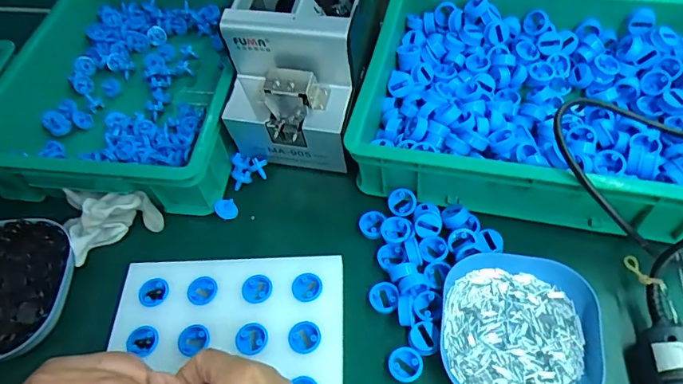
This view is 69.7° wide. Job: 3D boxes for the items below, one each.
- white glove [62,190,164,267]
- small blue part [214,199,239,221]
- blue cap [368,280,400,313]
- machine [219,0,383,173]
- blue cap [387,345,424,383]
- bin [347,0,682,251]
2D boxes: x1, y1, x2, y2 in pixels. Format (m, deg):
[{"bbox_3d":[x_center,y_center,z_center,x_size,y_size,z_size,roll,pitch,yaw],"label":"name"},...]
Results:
[{"bbox_3d":[-0.239,0.016,0.496,0.087,0.049,0.078,-29,57,-15],"label":"white glove"},{"bbox_3d":[-0.119,0.018,0.504,0.021,0.018,0.019,-27,56,-14],"label":"small blue part"},{"bbox_3d":[0.037,0.093,0.433,0.025,0.013,0.028,-17,55,-7],"label":"blue cap"},{"bbox_3d":[-0.040,-0.133,0.510,0.138,0.153,0.168,9,56,12],"label":"machine"},{"bbox_3d":[0.052,0.142,0.402,0.026,0.014,0.028,-3,54,4],"label":"blue cap"},{"bbox_3d":[0.197,-0.099,0.501,0.329,0.083,0.280,10,56,12],"label":"bin"}]

